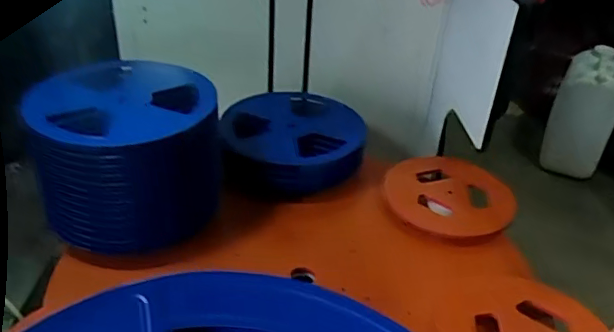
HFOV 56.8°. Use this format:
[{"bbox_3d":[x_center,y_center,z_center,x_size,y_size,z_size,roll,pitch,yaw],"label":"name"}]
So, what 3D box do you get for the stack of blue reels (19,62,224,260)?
[{"bbox_3d":[-0.296,-0.009,1.005,0.266,0.274,0.259,1,24,-7],"label":"stack of blue reels"}]

